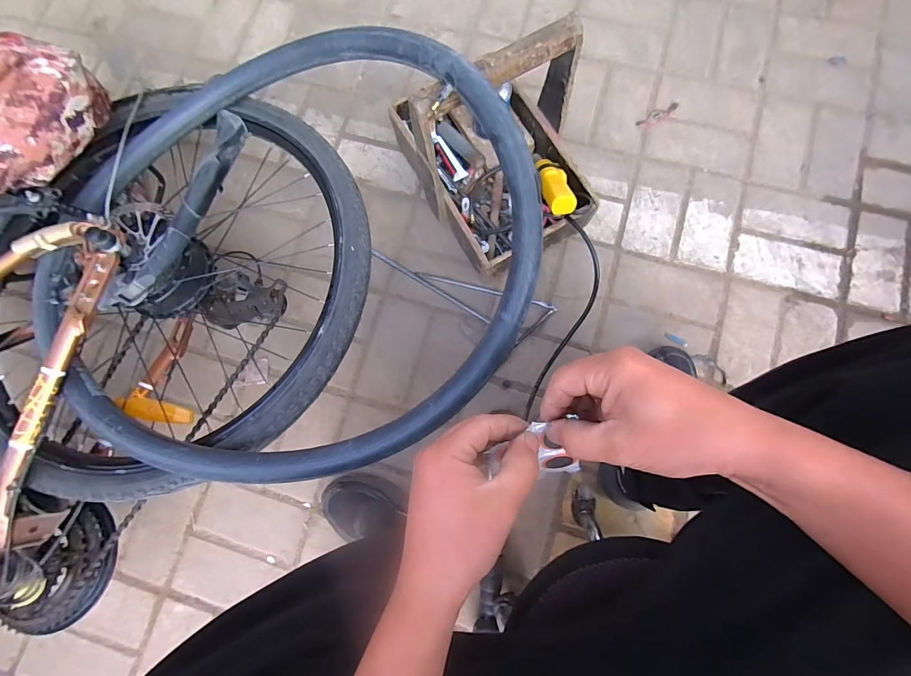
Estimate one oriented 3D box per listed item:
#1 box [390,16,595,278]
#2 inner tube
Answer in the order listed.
[{"bbox_3d":[0.061,-0.316,0.611,0.241,0.287,0.342,-28,80,-2],"label":"box"},{"bbox_3d":[-0.195,-0.132,0.483,0.589,0.072,0.596,-2,81,10],"label":"inner tube"}]

